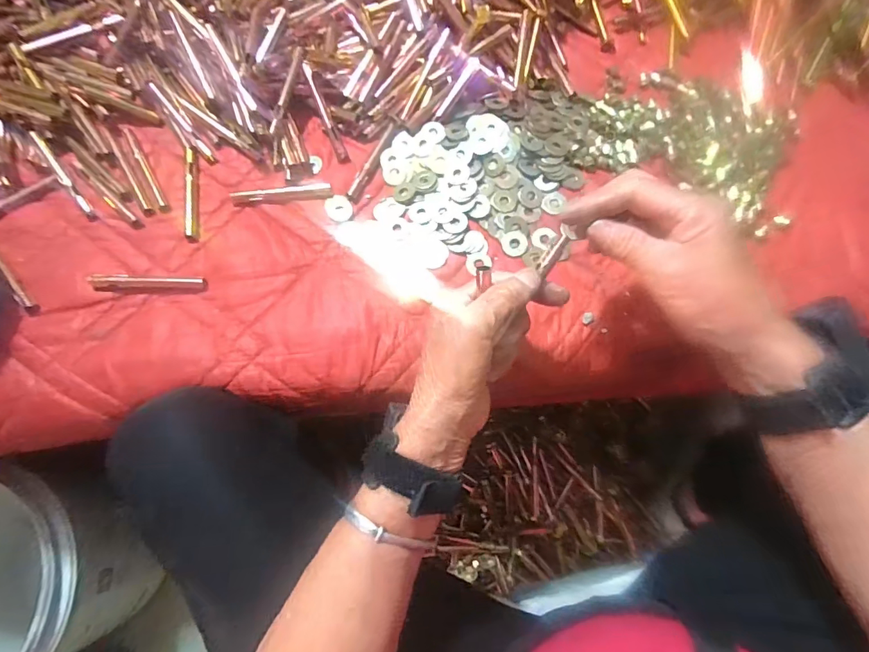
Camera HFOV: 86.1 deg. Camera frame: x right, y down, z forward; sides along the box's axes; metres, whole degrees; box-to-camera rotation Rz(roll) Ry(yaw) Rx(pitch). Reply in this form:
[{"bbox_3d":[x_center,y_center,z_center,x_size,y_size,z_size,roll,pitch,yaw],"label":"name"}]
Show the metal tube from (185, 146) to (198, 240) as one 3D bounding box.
[{"bbox_3d":[-0.216,-0.119,0.413,0.011,0.011,0.090,-7,74,-2],"label":"metal tube"}]

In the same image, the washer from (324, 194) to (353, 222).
[{"bbox_3d":[-0.085,-0.104,0.412,0.023,0.004,0.025,0,74,0],"label":"washer"}]

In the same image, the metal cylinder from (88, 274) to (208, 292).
[{"bbox_3d":[-0.234,-0.035,0.382,0.089,0.012,0.015,0,74,0],"label":"metal cylinder"}]

